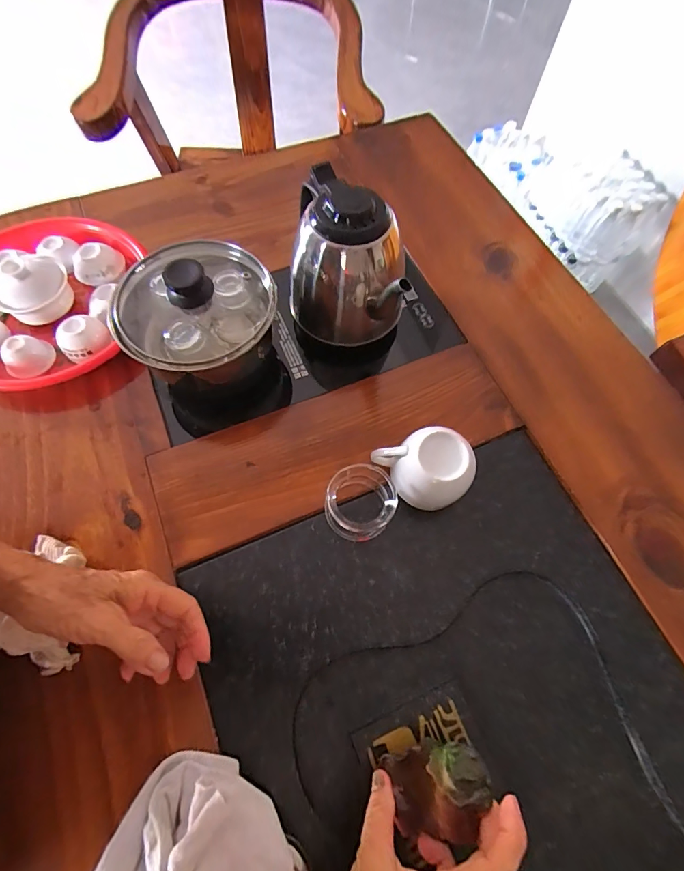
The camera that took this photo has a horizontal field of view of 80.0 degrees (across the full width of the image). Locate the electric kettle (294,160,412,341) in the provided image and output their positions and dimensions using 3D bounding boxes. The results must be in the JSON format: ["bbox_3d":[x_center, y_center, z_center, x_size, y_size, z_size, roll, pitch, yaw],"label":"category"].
[{"bbox_3d":[0.011,-0.184,0.451,0.143,0.152,0.113,20,67,8],"label":"electric kettle"}]

